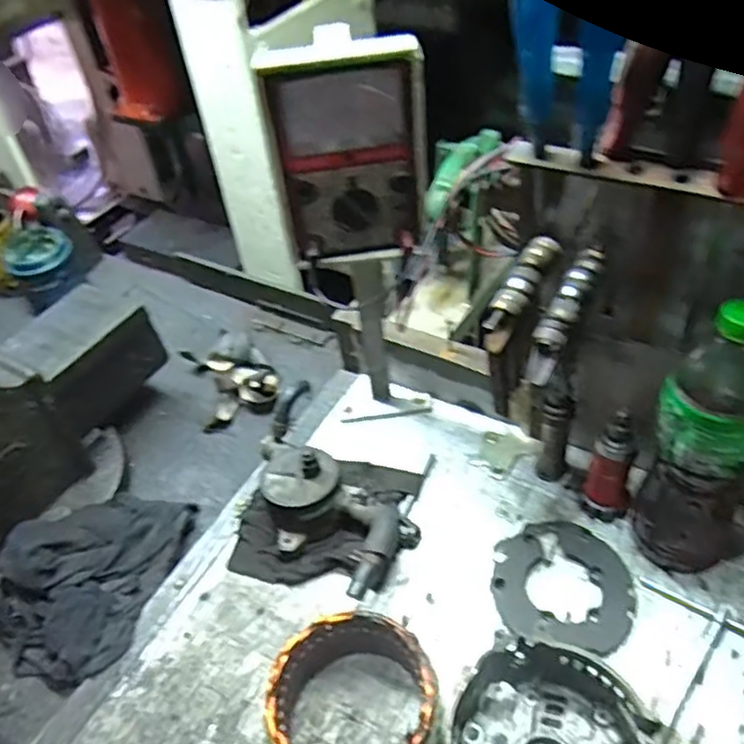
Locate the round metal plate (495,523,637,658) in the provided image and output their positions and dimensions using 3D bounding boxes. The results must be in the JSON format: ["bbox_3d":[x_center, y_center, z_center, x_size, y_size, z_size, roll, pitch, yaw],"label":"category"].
[{"bbox_3d":[0.174,0.190,0.621,0.119,0.011,0.118,-4,44,4],"label":"round metal plate"}]

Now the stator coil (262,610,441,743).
[{"bbox_3d":[-0.014,0.266,0.538,0.129,0.068,0.136,-4,44,4],"label":"stator coil"}]

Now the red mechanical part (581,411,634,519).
[{"bbox_3d":[0.221,0.088,0.632,0.041,0.124,0.031,16,49,22],"label":"red mechanical part"}]

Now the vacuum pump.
[{"bbox_3d":[-0.046,0.126,0.681,0.192,0.071,0.121,28,54,31],"label":"vacuum pump"}]

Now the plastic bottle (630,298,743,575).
[{"bbox_3d":[0.275,0.056,0.557,0.082,0.271,0.095,24,53,29],"label":"plastic bottle"}]

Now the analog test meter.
[{"bbox_3d":[-0.019,-0.178,0.563,0.122,0.170,0.052,-7,45,1],"label":"analog test meter"}]

